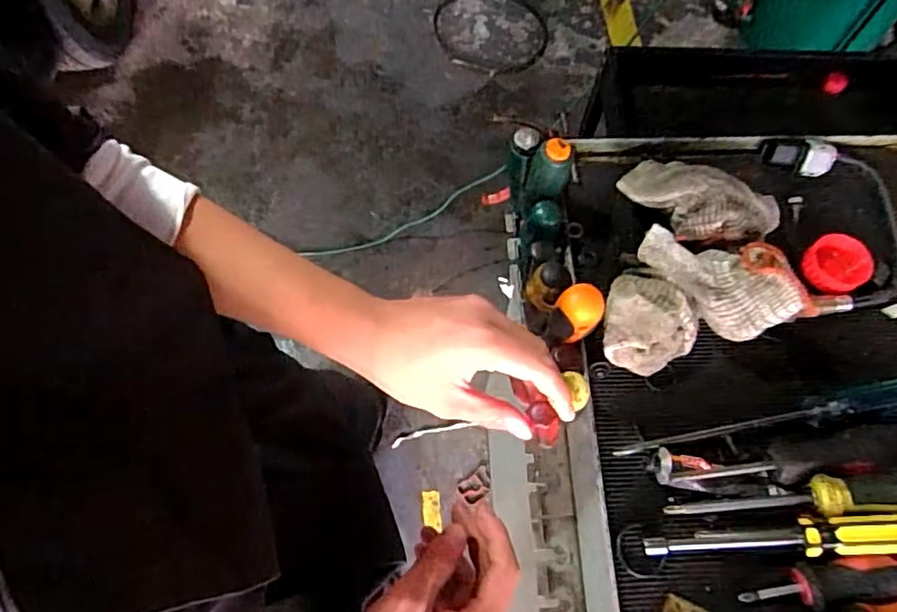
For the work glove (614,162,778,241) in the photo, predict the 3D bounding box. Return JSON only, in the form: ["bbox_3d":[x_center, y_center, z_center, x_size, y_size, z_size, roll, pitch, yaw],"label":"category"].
[{"bbox_3d":[0.191,-0.080,0.452,0.113,0.048,0.067,27,70,9],"label":"work glove"}]

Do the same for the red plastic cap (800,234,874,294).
[{"bbox_3d":[0.310,-0.033,0.478,0.047,0.018,0.047,1,68,-1],"label":"red plastic cap"}]

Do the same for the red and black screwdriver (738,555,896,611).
[{"bbox_3d":[0.243,0.178,0.380,0.102,0.018,0.026,-14,68,12],"label":"red and black screwdriver"}]

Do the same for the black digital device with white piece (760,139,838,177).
[{"bbox_3d":[0.306,-0.133,0.520,0.056,0.030,0.020,18,39,9],"label":"black digital device with white piece"}]

